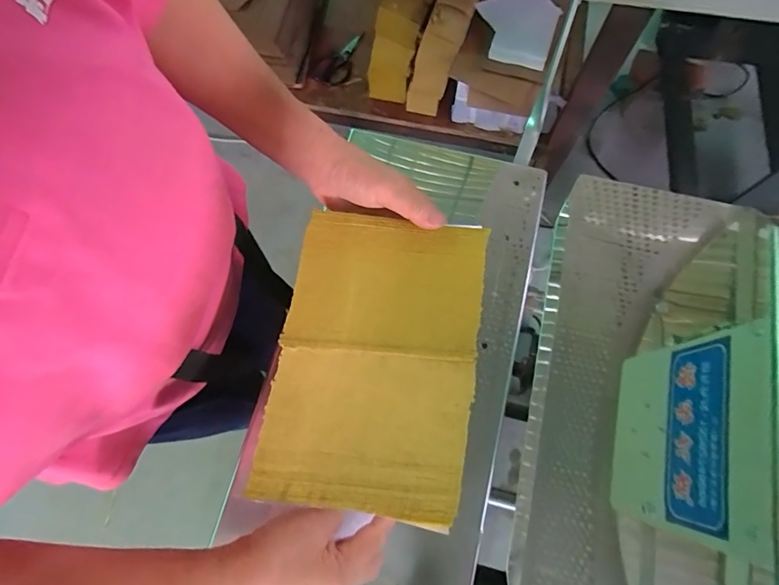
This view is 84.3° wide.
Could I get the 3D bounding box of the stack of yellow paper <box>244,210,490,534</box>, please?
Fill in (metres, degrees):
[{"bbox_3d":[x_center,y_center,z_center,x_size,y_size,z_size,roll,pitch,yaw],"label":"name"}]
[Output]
[{"bbox_3d":[-0.010,0.050,0.353,0.157,0.004,0.236,9,75,3],"label":"stack of yellow paper"}]

